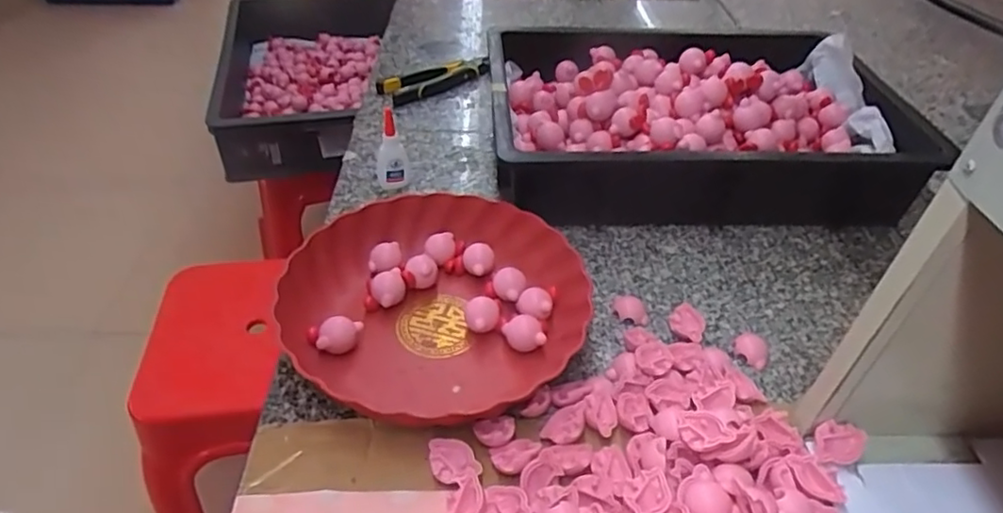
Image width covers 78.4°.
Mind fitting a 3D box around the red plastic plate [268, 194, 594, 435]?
[{"bbox_3d":[-0.050,0.035,0.510,0.234,0.058,0.230,1,39,-1],"label":"red plastic plate"}]

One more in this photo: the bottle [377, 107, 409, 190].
[{"bbox_3d":[-0.116,-0.113,0.646,0.033,0.076,0.022,-3,39,-7],"label":"bottle"}]

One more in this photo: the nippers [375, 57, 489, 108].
[{"bbox_3d":[-0.089,-0.249,0.856,0.161,0.027,0.058,-23,46,-28],"label":"nippers"}]

